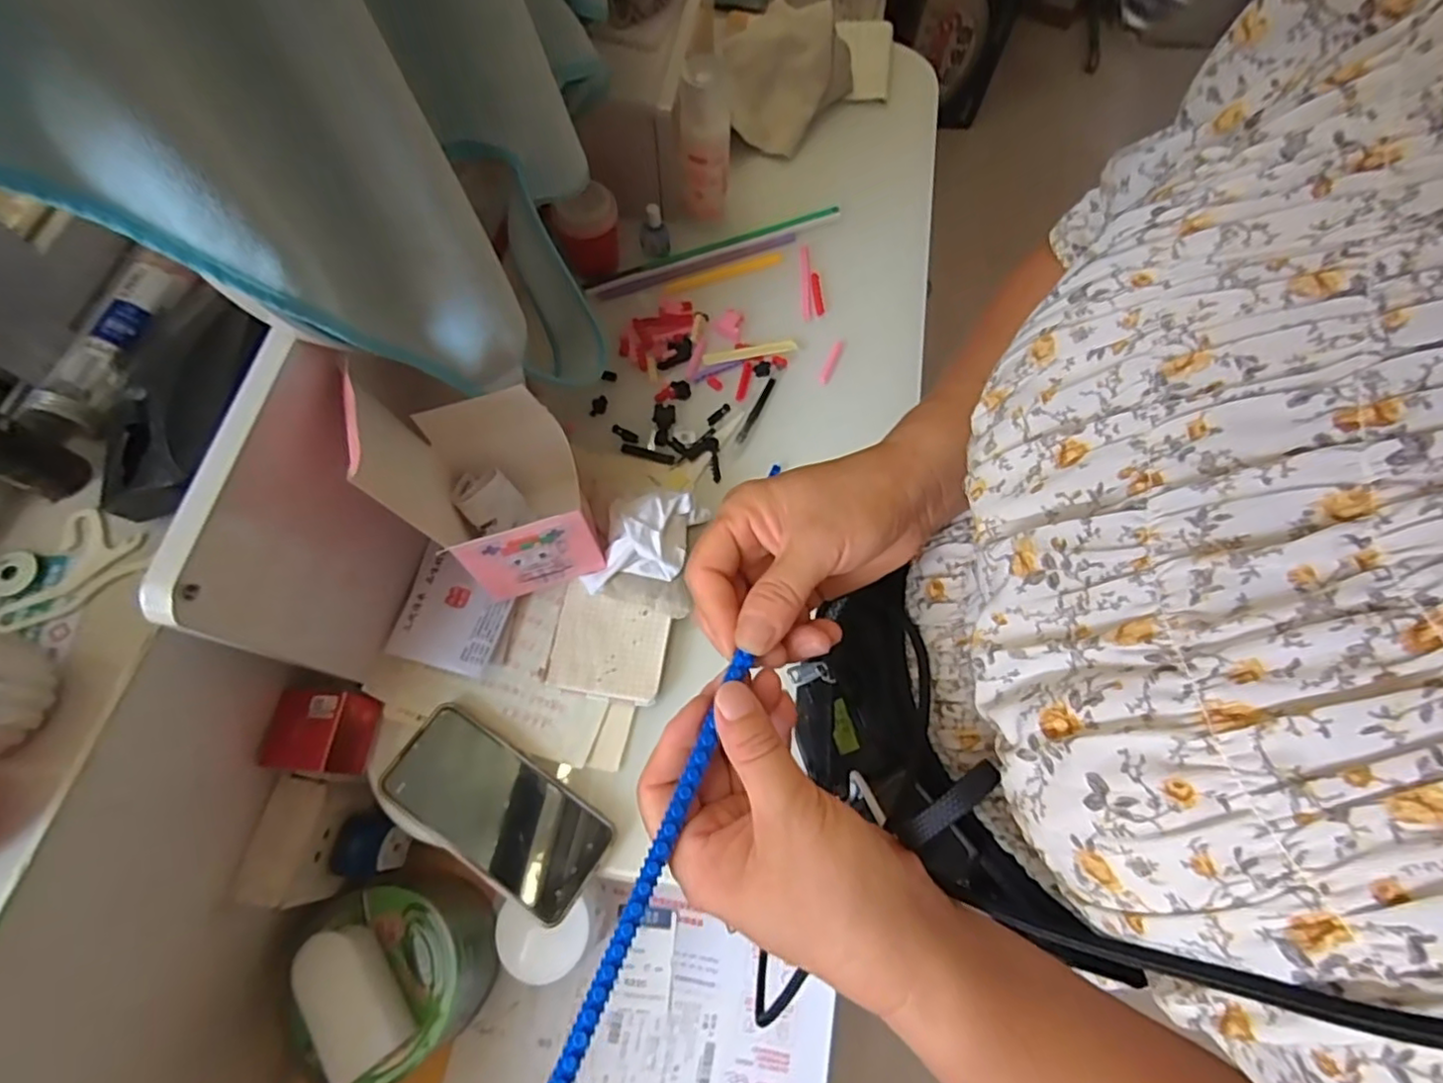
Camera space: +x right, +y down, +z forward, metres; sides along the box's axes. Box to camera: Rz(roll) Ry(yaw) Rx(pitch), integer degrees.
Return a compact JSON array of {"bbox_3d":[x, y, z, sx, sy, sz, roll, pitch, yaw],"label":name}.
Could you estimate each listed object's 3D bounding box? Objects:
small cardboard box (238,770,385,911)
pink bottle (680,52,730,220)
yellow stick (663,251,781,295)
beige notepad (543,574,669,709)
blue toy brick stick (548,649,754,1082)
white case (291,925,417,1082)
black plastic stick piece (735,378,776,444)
[{"bbox_3d":[-0.314,0.225,0.492,0.048,0.065,0.089,11,68,3],"label":"small cardboard box"},{"bbox_3d":[-0.015,-0.376,0.611,0.045,0.129,0.040,3,68,0],"label":"pink bottle"},{"bbox_3d":[0.002,-0.274,0.662,0.128,0.006,0.014,-20,70,-9],"label":"yellow stick"},{"bbox_3d":[-0.088,0.079,0.506,0.089,0.012,0.081,10,68,3],"label":"beige notepad"},{"bbox_3d":[-0.038,0.147,0.221,0.009,0.007,0.235,23,70,8],"label":"blue toy brick stick"},{"bbox_3d":[-0.270,0.329,0.464,0.051,0.036,0.097,-35,73,-14],"label":"white case"},{"bbox_3d":[0.032,-0.120,0.592,0.010,0.004,0.077,25,70,8],"label":"black plastic stick piece"}]

